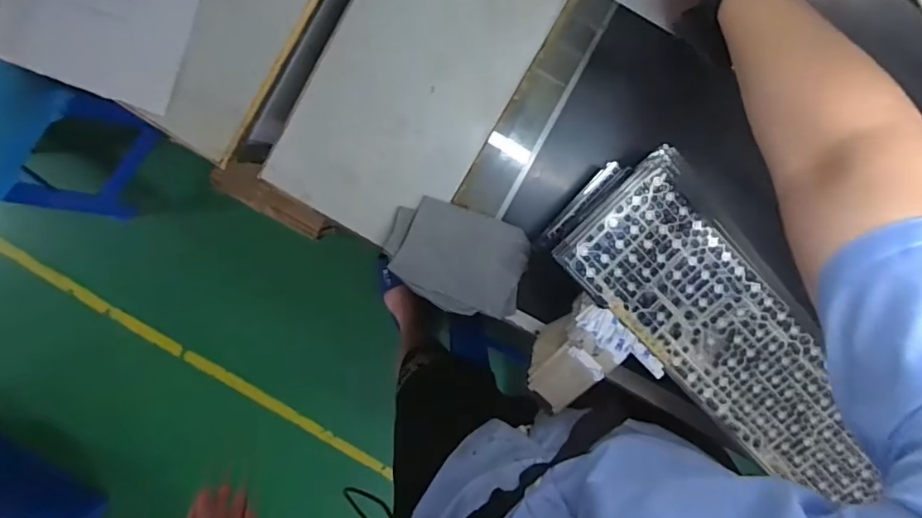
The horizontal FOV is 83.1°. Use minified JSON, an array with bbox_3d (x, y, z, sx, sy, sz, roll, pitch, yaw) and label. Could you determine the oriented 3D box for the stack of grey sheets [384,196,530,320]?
[{"bbox_3d":[-0.004,0.000,0.585,0.155,0.031,0.112,19,96,-3],"label":"stack of grey sheets"}]

